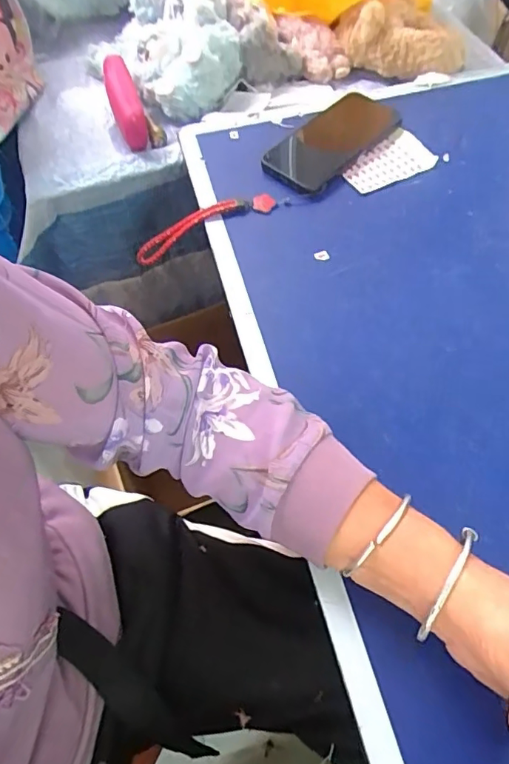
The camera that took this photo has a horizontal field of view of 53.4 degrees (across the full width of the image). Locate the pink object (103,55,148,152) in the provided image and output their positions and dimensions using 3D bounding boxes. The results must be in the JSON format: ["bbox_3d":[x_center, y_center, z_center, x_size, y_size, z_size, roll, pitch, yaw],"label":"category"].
[{"bbox_3d":[-0.158,-0.343,0.615,0.035,0.039,0.121,-19,81,-8],"label":"pink object"}]

